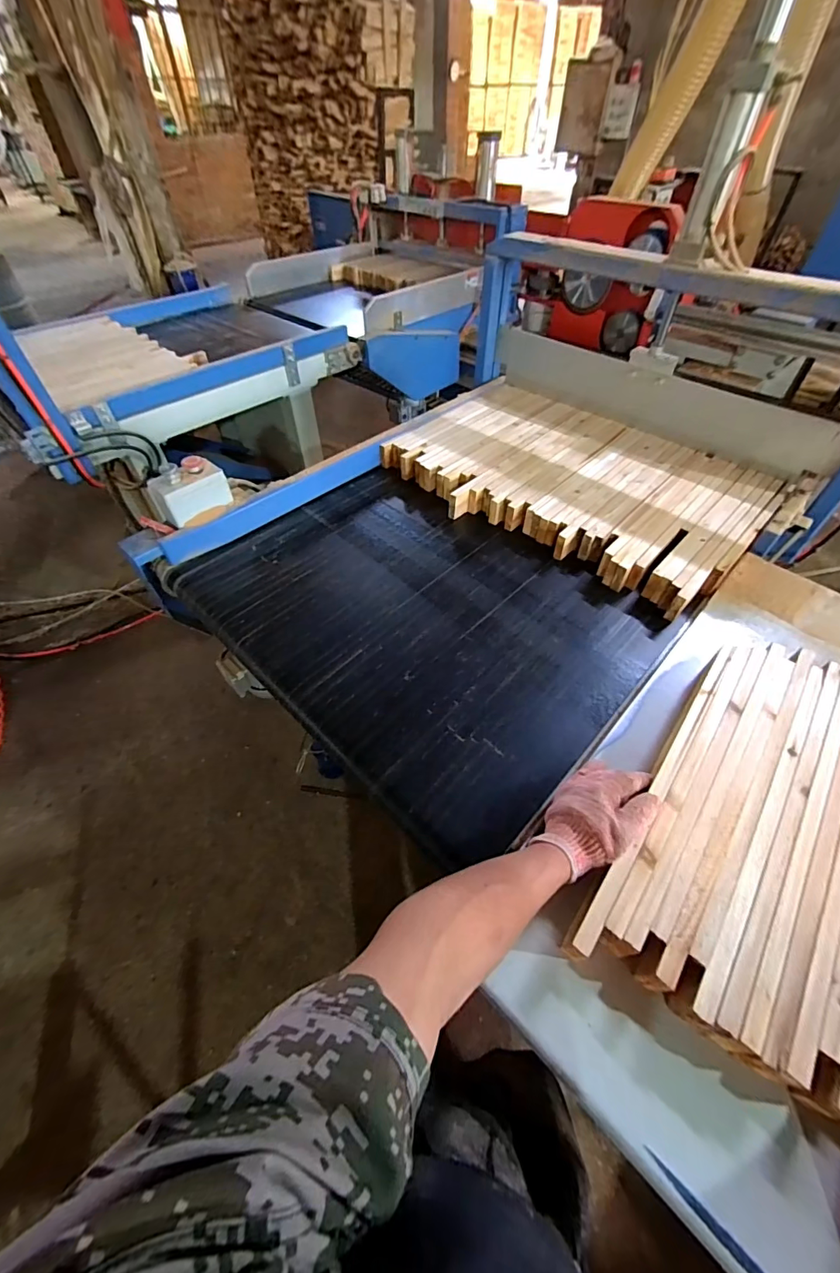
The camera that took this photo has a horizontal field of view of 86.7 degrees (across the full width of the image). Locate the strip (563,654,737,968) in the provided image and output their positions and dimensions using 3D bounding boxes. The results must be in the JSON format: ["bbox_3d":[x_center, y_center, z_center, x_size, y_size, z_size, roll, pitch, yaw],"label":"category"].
[{"bbox_3d":[0.312,0.181,0.575,0.027,0.058,0.474,32,58,24],"label":"strip"}]

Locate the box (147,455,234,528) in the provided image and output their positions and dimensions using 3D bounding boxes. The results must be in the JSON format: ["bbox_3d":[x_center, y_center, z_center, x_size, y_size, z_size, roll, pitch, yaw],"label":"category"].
[{"bbox_3d":[-0.453,-0.292,0.882,0.139,0.084,0.060,-32,57,-22],"label":"box"}]

